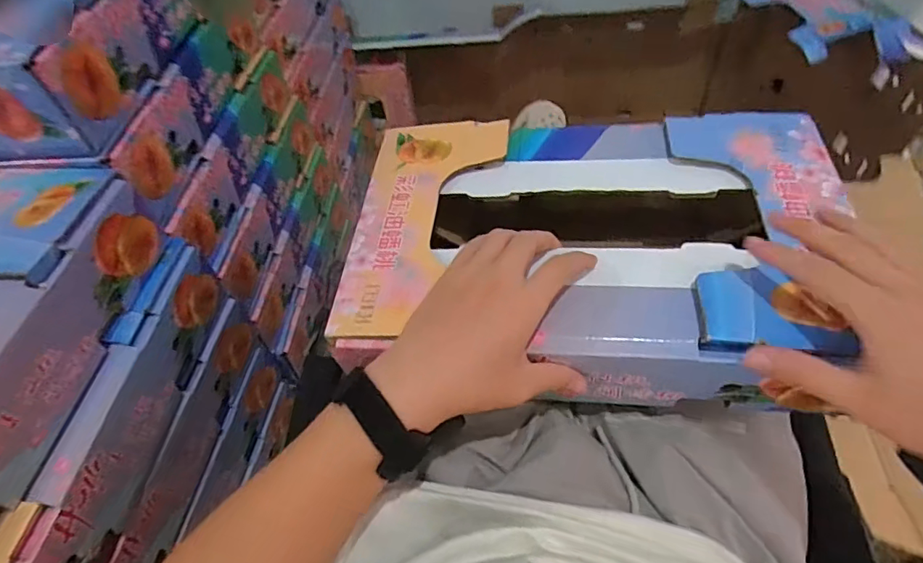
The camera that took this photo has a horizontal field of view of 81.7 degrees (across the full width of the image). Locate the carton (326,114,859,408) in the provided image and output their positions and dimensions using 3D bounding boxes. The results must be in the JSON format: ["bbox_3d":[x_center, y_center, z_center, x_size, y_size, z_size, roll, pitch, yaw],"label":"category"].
[{"bbox_3d":[0.107,-0.032,0.474,0.399,0.094,0.262,3,52,7],"label":"carton"}]

